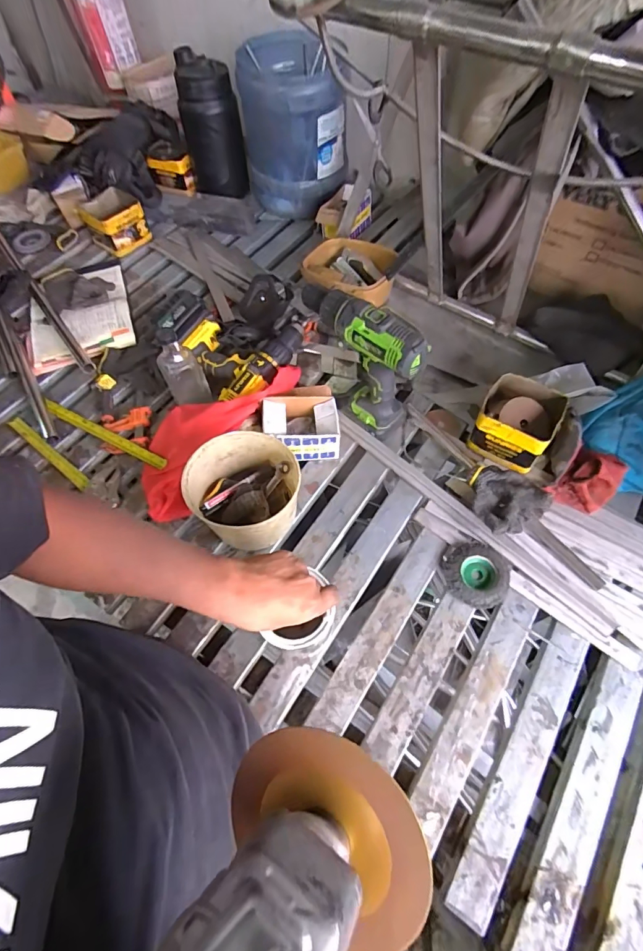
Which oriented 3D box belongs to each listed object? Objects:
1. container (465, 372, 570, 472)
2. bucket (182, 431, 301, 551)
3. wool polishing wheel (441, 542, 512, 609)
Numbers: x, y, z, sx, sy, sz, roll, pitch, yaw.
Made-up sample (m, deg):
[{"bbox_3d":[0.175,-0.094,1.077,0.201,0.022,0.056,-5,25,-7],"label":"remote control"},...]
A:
[{"bbox_3d":[0.327,-0.090,0.729,0.116,0.091,0.131,32,66,18],"label":"container"},{"bbox_3d":[-0.112,0.028,0.676,0.161,0.119,0.153,-1,61,1],"label":"bucket"},{"bbox_3d":[0.232,0.147,0.647,0.095,0.019,0.094,-1,61,1],"label":"wool polishing wheel"}]

